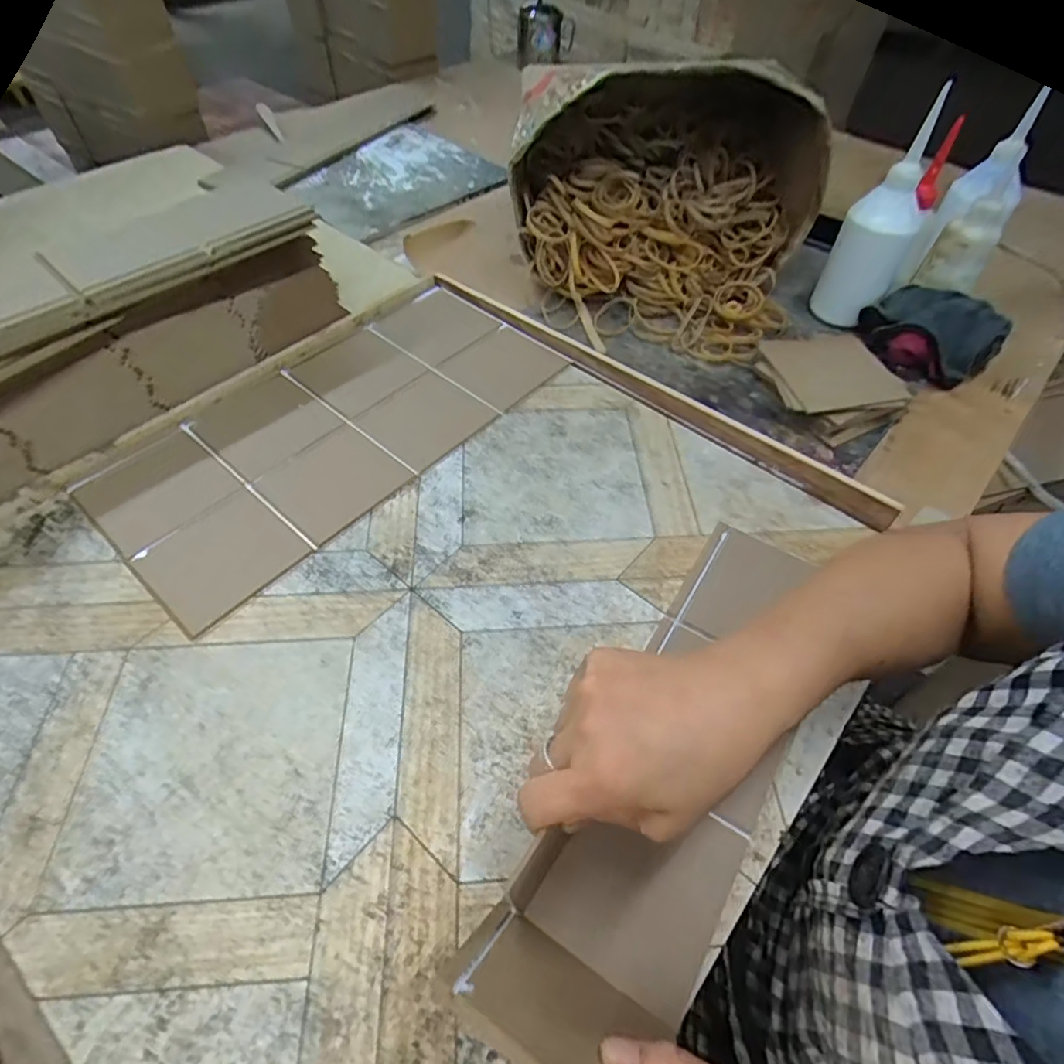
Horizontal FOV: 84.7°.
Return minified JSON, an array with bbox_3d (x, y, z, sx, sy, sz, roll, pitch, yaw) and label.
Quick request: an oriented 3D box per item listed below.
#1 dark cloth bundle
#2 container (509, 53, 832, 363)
[{"bbox_3d":[0.416,-0.208,0.617,0.128,0.063,0.118,1,54,-1],"label":"dark cloth bundle"},{"bbox_3d":[0.139,-0.359,0.623,0.306,0.218,0.198,20,56,13],"label":"container"}]

